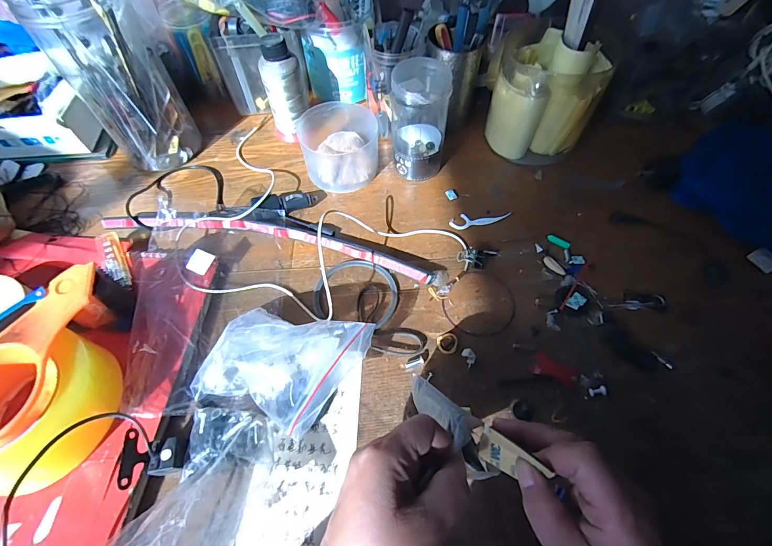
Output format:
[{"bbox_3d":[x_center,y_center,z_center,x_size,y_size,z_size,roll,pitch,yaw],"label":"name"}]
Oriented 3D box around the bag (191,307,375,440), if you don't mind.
[{"bbox_3d":[-0.089,0.078,0.323,0.135,0.057,0.096,15,58,11],"label":"bag"}]

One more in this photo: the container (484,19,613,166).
[{"bbox_3d":[0.205,-0.233,0.483,0.125,0.129,0.134,21,59,15],"label":"container"}]

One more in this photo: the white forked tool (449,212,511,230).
[{"bbox_3d":[0.112,-0.065,0.445,0.074,0.004,0.021,-13,57,-7],"label":"white forked tool"}]

